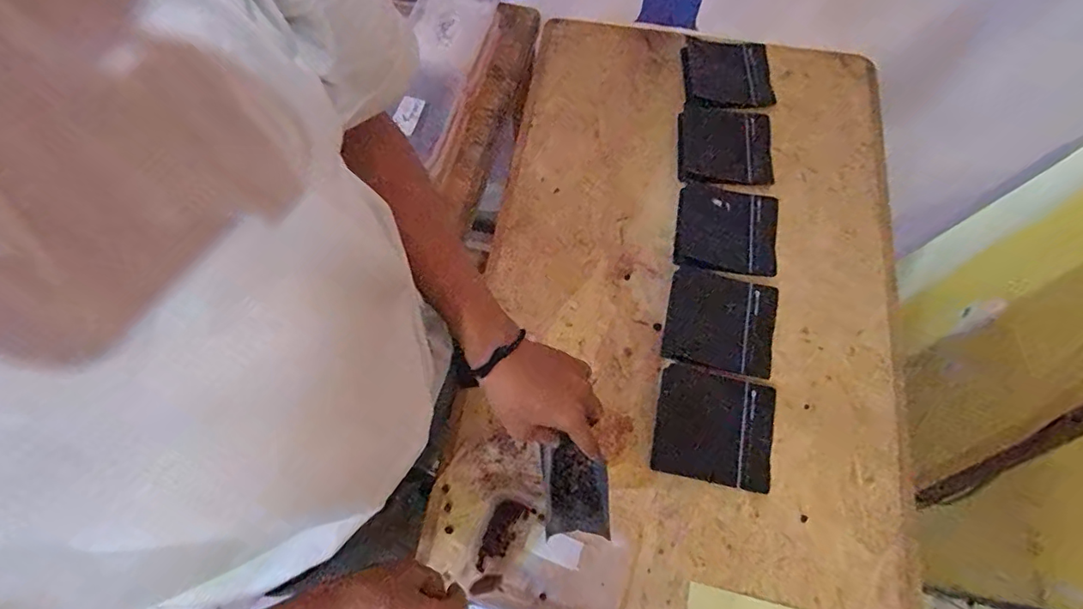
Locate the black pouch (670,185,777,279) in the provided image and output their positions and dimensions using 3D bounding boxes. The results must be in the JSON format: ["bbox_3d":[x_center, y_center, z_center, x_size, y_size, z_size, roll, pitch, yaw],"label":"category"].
[{"bbox_3d":[0.276,-0.112,0.760,0.143,0.006,0.135,11,70,5],"label":"black pouch"}]

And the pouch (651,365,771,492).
[{"bbox_3d":[0.220,0.155,0.652,0.139,0.015,0.137,11,70,5],"label":"pouch"}]

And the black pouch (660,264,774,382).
[{"bbox_3d":[0.247,0.023,0.705,0.139,0.009,0.140,13,70,6],"label":"black pouch"}]

